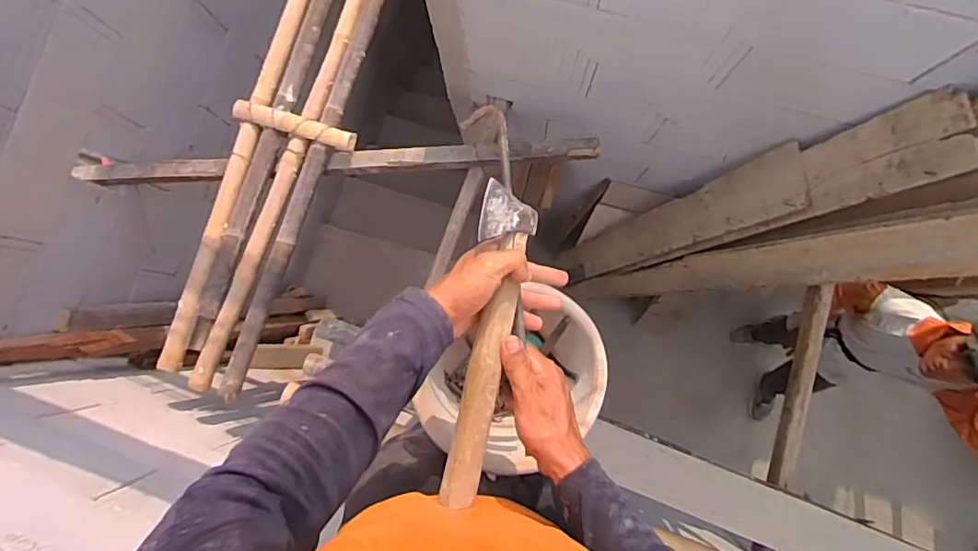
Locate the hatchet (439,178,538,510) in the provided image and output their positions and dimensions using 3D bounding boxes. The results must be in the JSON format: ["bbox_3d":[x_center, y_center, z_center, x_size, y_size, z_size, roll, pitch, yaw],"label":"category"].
[{"bbox_3d":[-0.001,0.072,0.551,0.052,0.069,0.314,10,90,3],"label":"hatchet"}]

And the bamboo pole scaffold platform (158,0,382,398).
[{"bbox_3d":[-0.559,-0.366,1.570,0.357,0.061,1.430,17,86,3],"label":"bamboo pole scaffold platform"}]

